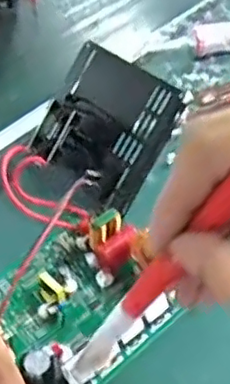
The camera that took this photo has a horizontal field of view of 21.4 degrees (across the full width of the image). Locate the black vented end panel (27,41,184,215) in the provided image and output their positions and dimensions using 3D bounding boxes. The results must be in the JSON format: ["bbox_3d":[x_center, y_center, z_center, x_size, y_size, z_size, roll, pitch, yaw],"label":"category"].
[{"bbox_3d":[-0.012,-0.043,0.399,0.082,0.029,0.096,30,93,21],"label":"black vented end panel"}]

